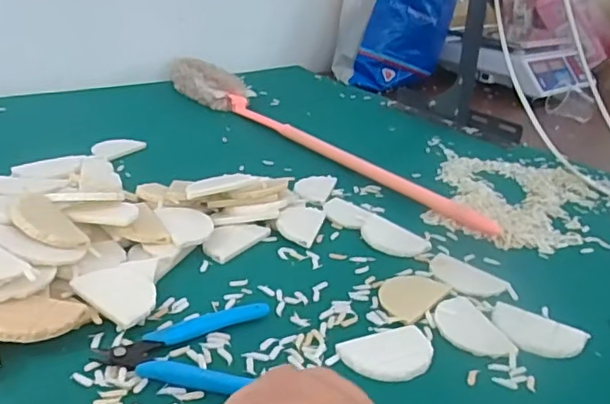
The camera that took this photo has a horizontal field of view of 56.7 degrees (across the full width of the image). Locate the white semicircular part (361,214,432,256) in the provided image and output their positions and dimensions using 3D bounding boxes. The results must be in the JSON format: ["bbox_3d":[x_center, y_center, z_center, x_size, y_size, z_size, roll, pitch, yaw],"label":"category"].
[{"bbox_3d":[0.086,0.035,0.552,0.069,0.010,0.046,20,28,29],"label":"white semicircular part"}]

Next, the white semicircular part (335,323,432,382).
[{"bbox_3d":[0.061,0.107,0.400,0.069,0.004,0.050,-5,26,-21],"label":"white semicircular part"}]

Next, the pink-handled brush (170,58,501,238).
[{"bbox_3d":[-0.004,-0.109,0.788,0.063,0.055,0.643,-17,33,-40],"label":"pink-handled brush"}]

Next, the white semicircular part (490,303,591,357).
[{"bbox_3d":[0.176,0.100,0.429,0.068,0.006,0.047,18,28,26],"label":"white semicircular part"}]

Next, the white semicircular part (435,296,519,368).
[{"bbox_3d":[0.126,0.096,0.429,0.044,0.004,0.079,-3,26,-17],"label":"white semicircular part"}]

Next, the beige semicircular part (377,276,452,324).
[{"bbox_3d":[0.085,0.076,0.466,0.046,0.004,0.070,22,29,32],"label":"beige semicircular part"}]

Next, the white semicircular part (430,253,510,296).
[{"bbox_3d":[0.142,0.066,0.500,0.069,0.004,0.040,25,31,36],"label":"white semicircular part"}]

